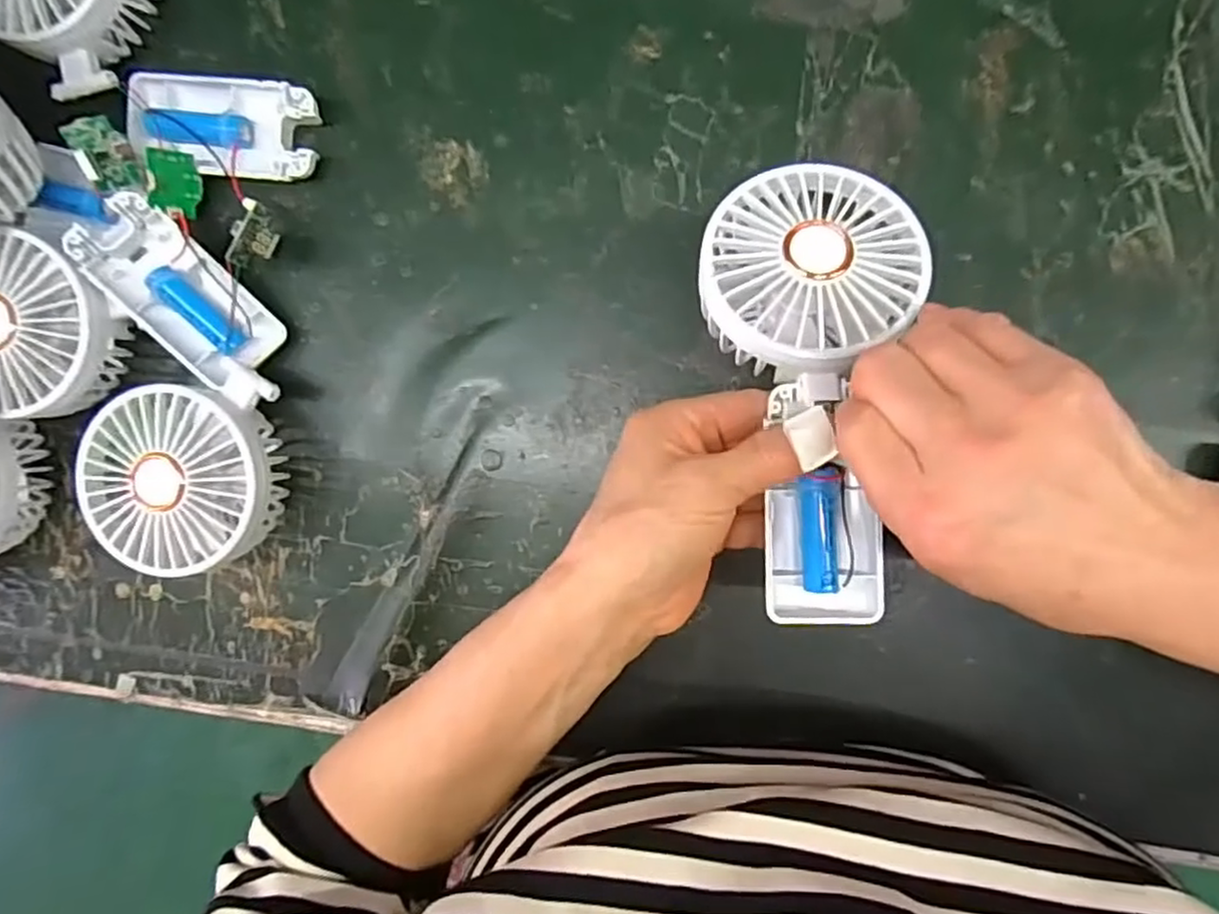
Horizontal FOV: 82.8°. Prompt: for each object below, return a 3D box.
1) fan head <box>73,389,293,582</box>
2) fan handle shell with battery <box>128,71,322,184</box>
[{"bbox_3d":[-0.201,0.011,0.335,0.084,0.044,0.084,0,93,6],"label":"fan head"},{"bbox_3d":[-0.186,-0.160,0.335,0.092,0.020,0.046,10,94,6],"label":"fan handle shell with battery"}]

